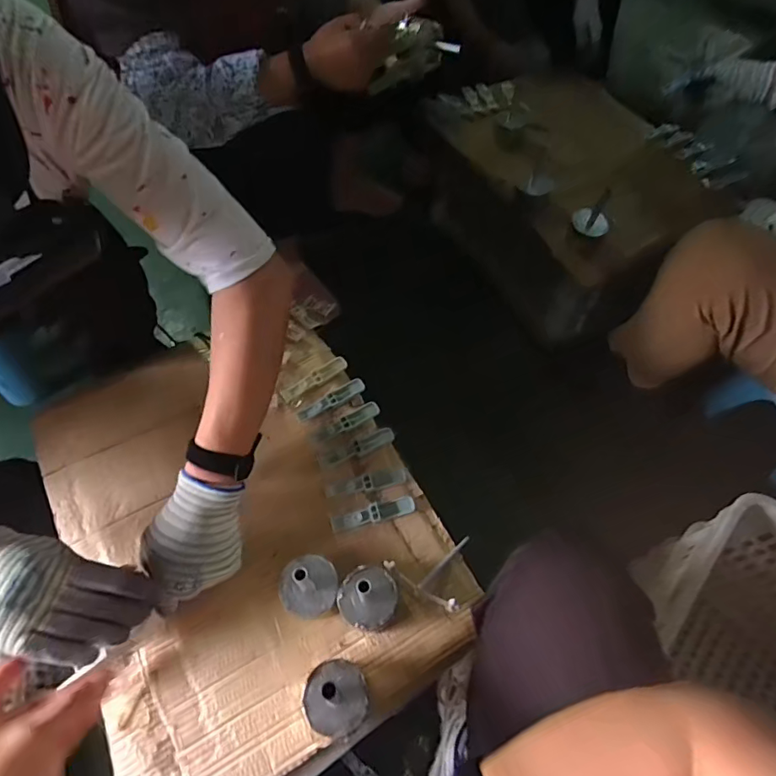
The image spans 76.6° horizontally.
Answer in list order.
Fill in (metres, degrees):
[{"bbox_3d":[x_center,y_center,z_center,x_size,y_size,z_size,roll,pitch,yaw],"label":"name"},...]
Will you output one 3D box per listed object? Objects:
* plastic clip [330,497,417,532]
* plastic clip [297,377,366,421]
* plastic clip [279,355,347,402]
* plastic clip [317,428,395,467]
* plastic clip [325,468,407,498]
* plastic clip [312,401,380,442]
[{"bbox_3d":[-0.017,0.154,0.602,0.103,0.017,0.022,-14,60,-11],"label":"plastic clip"},{"bbox_3d":[-0.079,0.017,0.691,0.104,0.014,0.020,-32,65,-19],"label":"plastic clip"},{"bbox_3d":[-0.104,-0.014,0.703,0.105,0.008,0.024,-33,65,-20],"label":"plastic clip"},{"bbox_3d":[-0.041,0.077,0.641,0.102,0.013,0.018,-19,61,-13],"label":"plastic clip"},{"bbox_3d":[-0.027,0.120,0.626,0.103,0.014,0.025,-7,59,-7],"label":"plastic clip"},{"bbox_3d":[-0.057,0.046,0.669,0.099,0.017,0.025,-26,63,-17],"label":"plastic clip"}]

